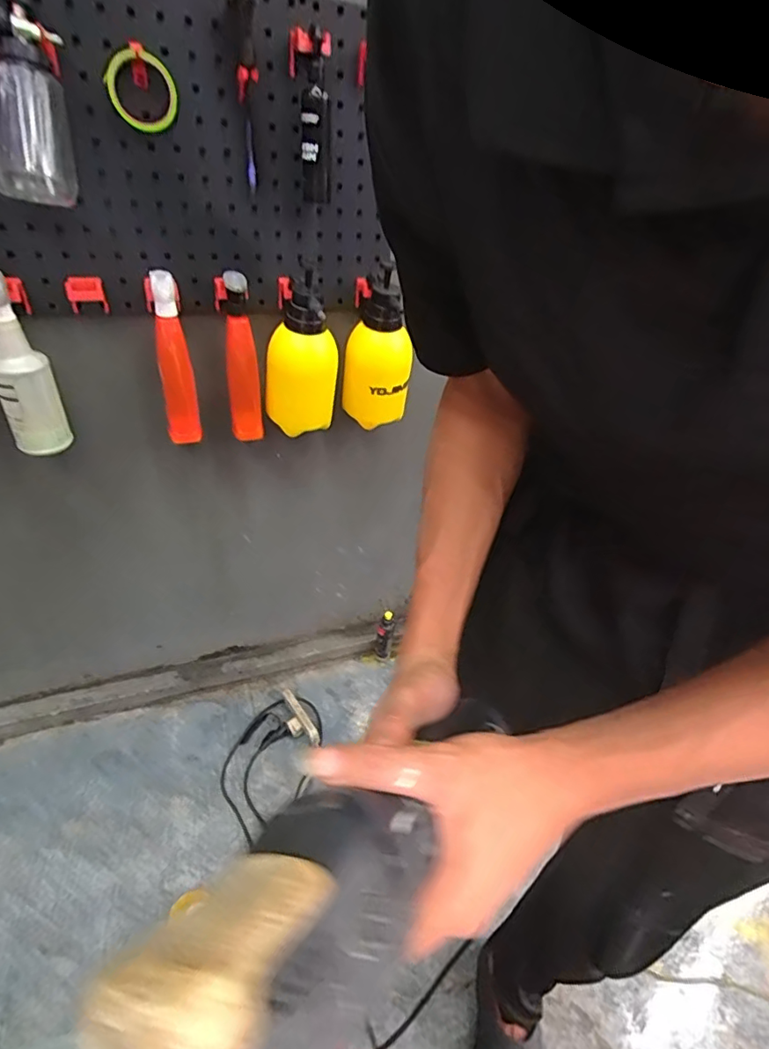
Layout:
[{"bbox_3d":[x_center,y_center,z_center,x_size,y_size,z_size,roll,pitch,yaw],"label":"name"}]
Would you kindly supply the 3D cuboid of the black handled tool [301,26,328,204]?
[{"bbox_3d":[-0.108,-0.626,0.826,0.041,0.205,0.039,-2,33,-9],"label":"black handled tool"}]

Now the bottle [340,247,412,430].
[{"bbox_3d":[-0.016,-0.333,1.029,0.114,0.267,0.099,23,37,28],"label":"bottle"}]

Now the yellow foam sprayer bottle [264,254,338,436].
[{"bbox_3d":[-0.151,-0.305,0.982,0.116,0.268,0.091,16,34,19],"label":"yellow foam sprayer bottle"}]

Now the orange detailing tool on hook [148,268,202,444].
[{"bbox_3d":[-0.363,-0.281,0.925,0.051,0.286,0.034,-3,33,-10],"label":"orange detailing tool on hook"}]

